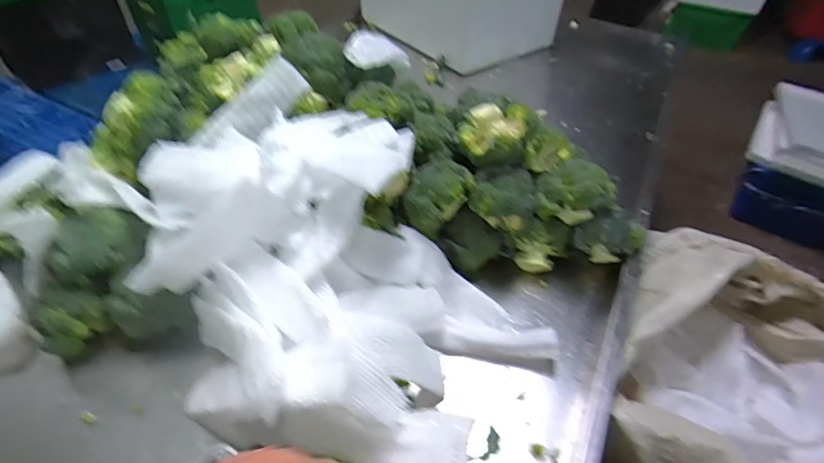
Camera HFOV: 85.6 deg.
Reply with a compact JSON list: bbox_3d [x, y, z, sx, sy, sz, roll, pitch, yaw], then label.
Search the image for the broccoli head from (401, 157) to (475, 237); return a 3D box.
[{"bbox_3d":[0.043,-0.058,0.702,0.080,0.098,0.112,27,50,23],"label":"broccoli head"}]

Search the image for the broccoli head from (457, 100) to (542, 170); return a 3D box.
[{"bbox_3d":[0.137,-0.160,0.725,0.106,0.073,0.099,-31,54,-29],"label":"broccoli head"}]

